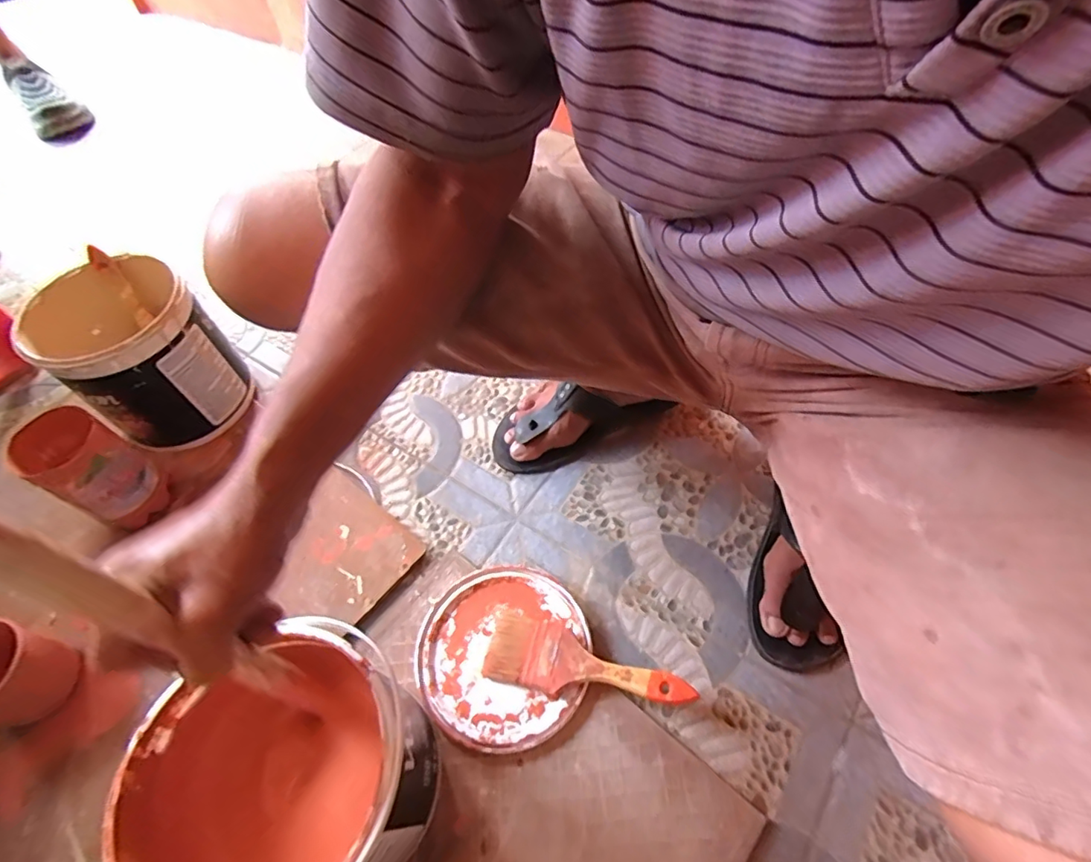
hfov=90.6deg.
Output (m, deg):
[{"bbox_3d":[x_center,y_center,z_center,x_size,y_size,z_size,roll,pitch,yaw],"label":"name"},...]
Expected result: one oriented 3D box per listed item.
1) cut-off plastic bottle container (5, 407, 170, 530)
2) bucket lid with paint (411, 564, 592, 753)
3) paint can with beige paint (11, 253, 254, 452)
[{"bbox_3d":[-0.512,0.050,0.624,0.093,0.151,0.079,24,59,18],"label":"cut-off plastic bottle container"},{"bbox_3d":[-0.043,0.230,0.561,0.172,0.018,0.172,-1,55,2],"label":"bucket lid with paint"},{"bbox_3d":[-0.507,-0.089,0.697,0.167,0.193,0.166,-1,55,2],"label":"paint can with beige paint"}]

